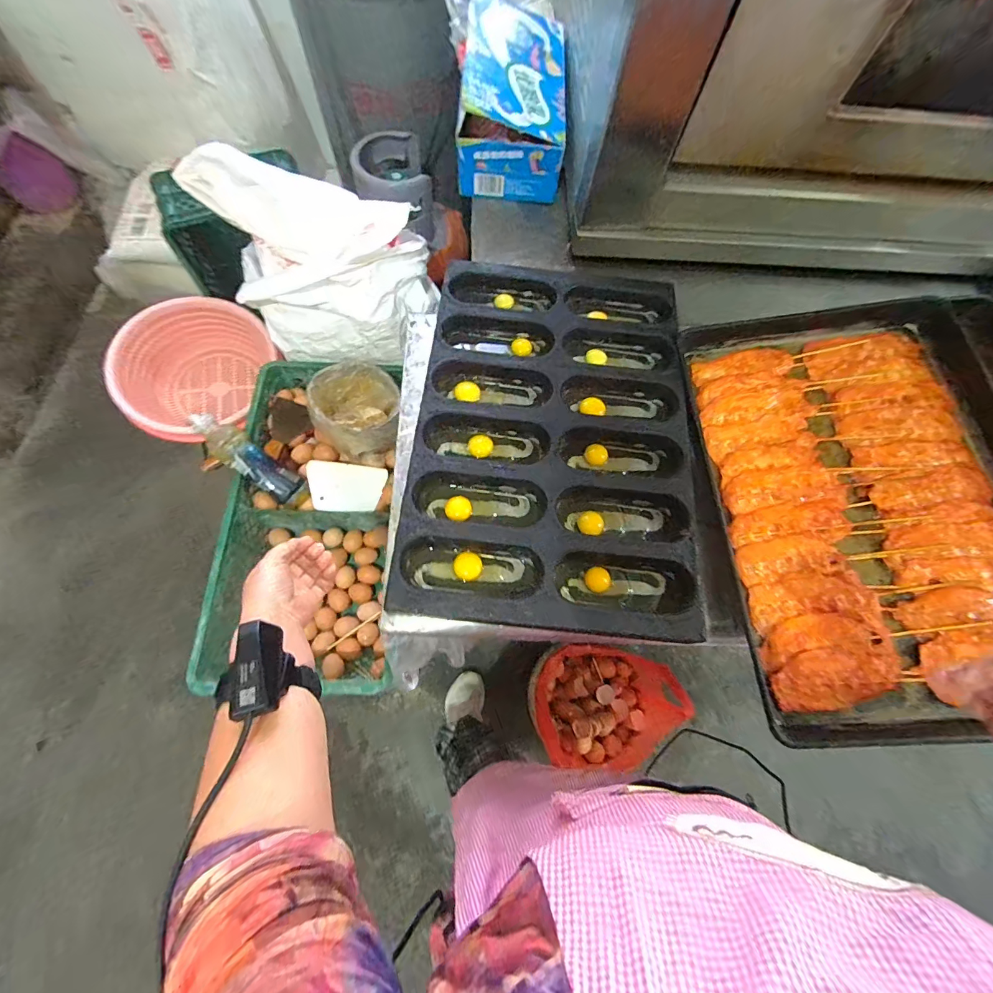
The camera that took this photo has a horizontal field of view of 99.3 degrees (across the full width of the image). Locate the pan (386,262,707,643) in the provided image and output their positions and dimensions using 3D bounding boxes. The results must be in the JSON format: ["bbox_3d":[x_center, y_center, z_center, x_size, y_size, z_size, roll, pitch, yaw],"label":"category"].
[{"bbox_3d":[0.082,-0.106,0.643,0.413,0.050,0.602,2,69,-3],"label":"pan"}]

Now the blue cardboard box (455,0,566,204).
[{"bbox_3d":[0.031,-0.806,0.862,0.214,0.186,0.330,5,65,-2],"label":"blue cardboard box"}]

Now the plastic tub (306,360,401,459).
[{"bbox_3d":[-0.282,-0.171,0.850,0.152,0.123,0.176,-8,66,-7],"label":"plastic tub"}]

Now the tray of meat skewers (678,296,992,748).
[{"bbox_3d":[0.525,-0.011,0.616,0.410,0.062,0.623,-5,71,6],"label":"tray of meat skewers"}]

